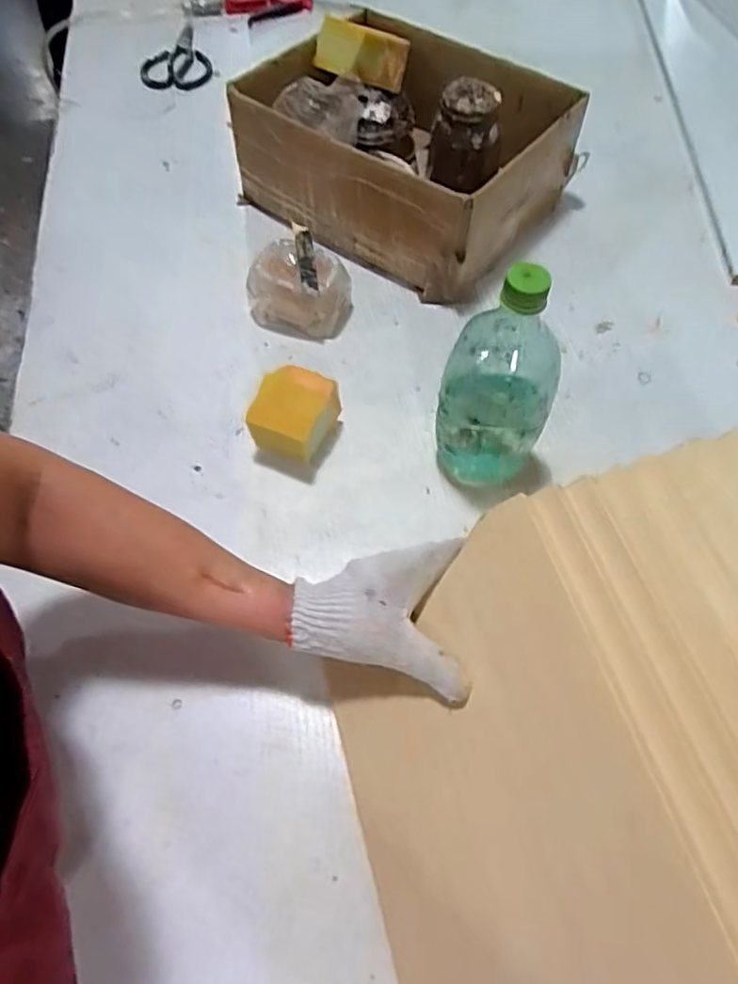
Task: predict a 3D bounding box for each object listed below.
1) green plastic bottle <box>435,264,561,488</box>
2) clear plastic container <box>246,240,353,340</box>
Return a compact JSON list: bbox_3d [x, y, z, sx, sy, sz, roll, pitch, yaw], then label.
[{"bbox_3d":[0.103,-0.083,0.496,0.081,0.200,0.065,23,61,11],"label":"green plastic bottle"},{"bbox_3d":[-0.071,-0.208,0.647,0.100,0.058,0.069,12,60,5],"label":"clear plastic container"}]

